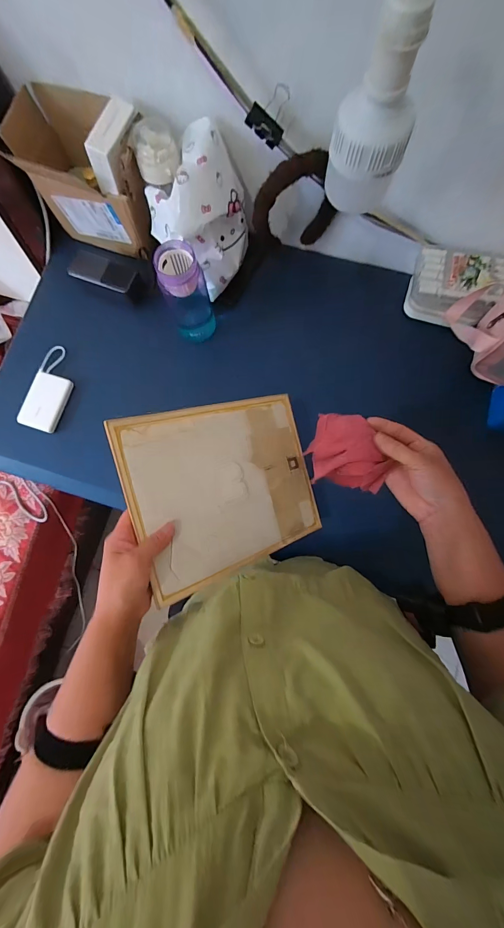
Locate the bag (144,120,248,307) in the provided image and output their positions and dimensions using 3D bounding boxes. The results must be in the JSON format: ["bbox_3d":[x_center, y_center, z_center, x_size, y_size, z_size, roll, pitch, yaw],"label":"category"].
[{"bbox_3d":[-0.083,-0.409,0.544,0.127,0.164,0.160,41,83,8],"label":"bag"}]

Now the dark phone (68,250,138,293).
[{"bbox_3d":[-0.276,-0.360,0.602,0.128,0.008,0.058,20,80,7],"label":"dark phone"}]

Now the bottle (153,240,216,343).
[{"bbox_3d":[-0.111,-0.286,0.547,0.068,0.155,0.066,-16,79,-2],"label":"bottle"}]

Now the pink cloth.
[{"bbox_3d":[0.124,-0.021,0.411,0.089,0.081,0.094,9,80,3],"label":"pink cloth"}]

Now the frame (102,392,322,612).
[{"bbox_3d":[-0.025,0.026,0.417,0.259,0.014,0.209,-15,93,-33],"label":"frame"}]

